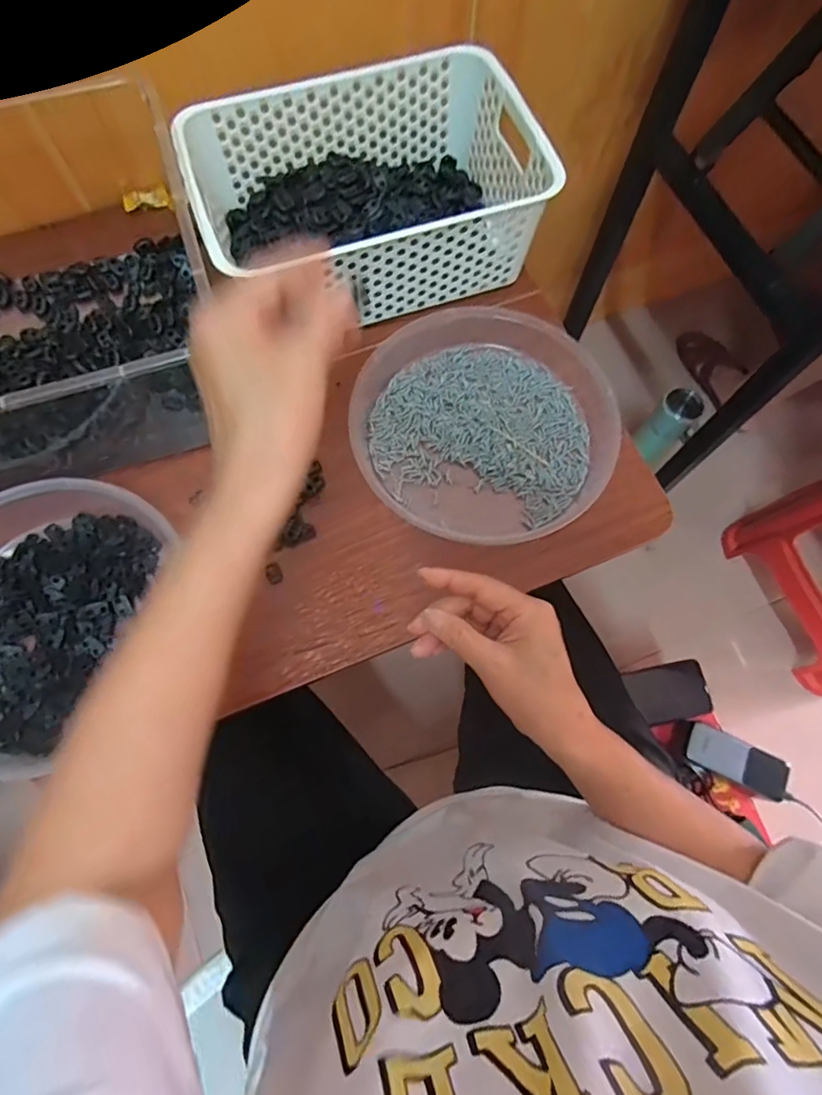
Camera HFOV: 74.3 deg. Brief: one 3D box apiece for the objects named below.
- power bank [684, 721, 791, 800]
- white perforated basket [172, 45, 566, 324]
[{"bbox_3d":[0.420,0.273,0.696,0.120,0.018,0.052,28,73,7],"label":"power bank"},{"bbox_3d":[-0.043,-0.334,0.520,0.301,0.107,0.200,-16,73,-7],"label":"white perforated basket"}]

